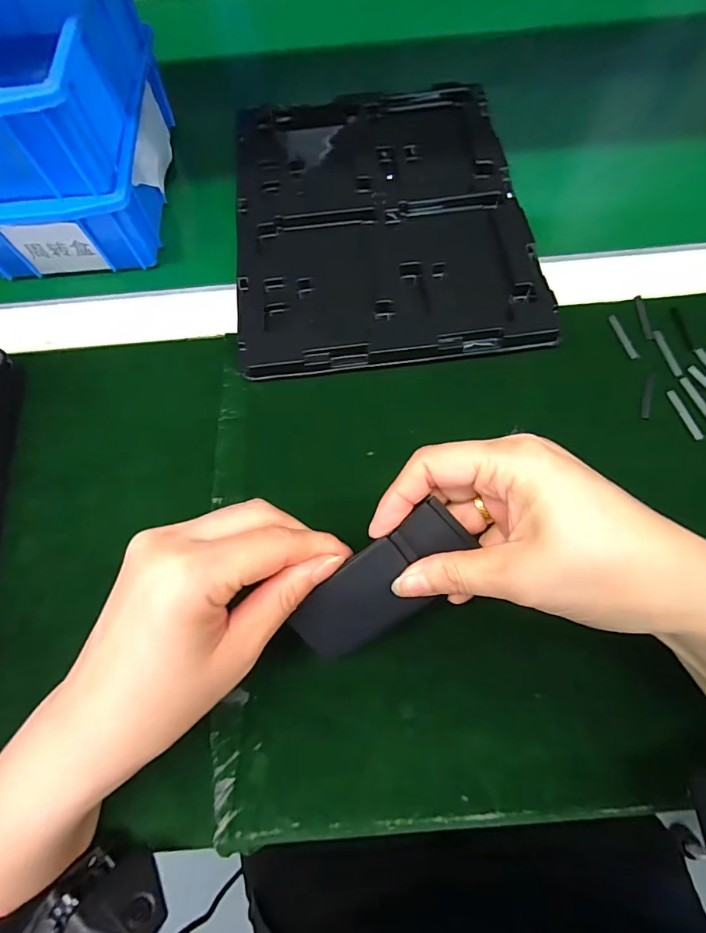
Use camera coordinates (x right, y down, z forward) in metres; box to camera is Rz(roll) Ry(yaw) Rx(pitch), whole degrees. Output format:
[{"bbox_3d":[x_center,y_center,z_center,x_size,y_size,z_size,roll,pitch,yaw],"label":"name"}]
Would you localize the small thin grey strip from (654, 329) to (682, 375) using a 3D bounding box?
[{"bbox_3d":[0.210,-0.075,0.297,0.006,0.004,0.035,-11,72,-2],"label":"small thin grey strip"}]

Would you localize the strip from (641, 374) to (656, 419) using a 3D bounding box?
[{"bbox_3d":[0.190,-0.046,0.286,0.006,0.004,0.033,19,72,9],"label":"strip"}]

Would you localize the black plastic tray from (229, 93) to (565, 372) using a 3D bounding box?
[{"bbox_3d":[0.018,-0.198,0.347,0.209,0.029,0.281,-4,66,-4],"label":"black plastic tray"}]

